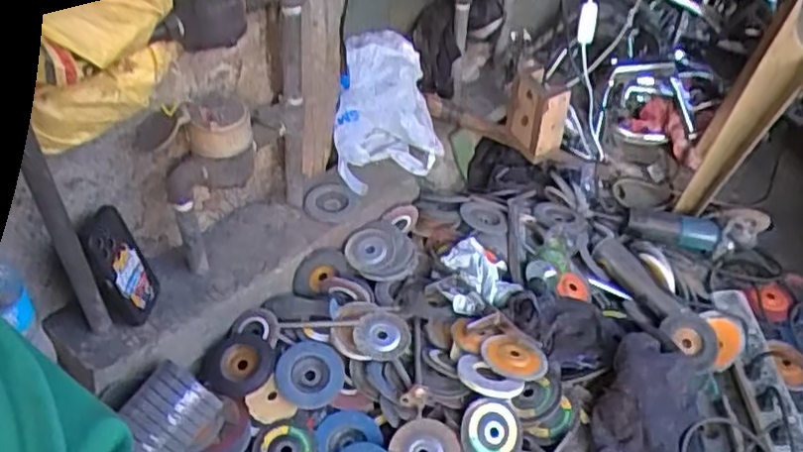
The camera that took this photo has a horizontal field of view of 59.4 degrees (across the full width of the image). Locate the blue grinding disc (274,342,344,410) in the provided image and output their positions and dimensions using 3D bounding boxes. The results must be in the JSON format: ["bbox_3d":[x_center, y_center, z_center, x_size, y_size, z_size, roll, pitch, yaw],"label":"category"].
[{"bbox_3d":[-0.134,0.214,1.016,0.096,0.014,0.094,1,67,-2],"label":"blue grinding disc"}]

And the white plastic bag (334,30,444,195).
[{"bbox_3d":[-0.021,-0.199,1.240,0.183,0.181,0.265,1,45,-3],"label":"white plastic bag"}]

